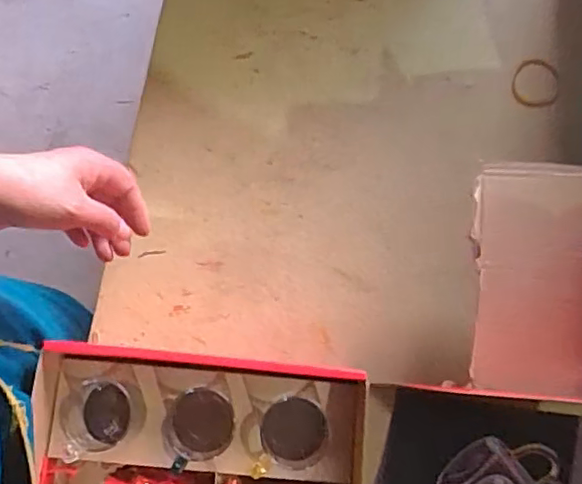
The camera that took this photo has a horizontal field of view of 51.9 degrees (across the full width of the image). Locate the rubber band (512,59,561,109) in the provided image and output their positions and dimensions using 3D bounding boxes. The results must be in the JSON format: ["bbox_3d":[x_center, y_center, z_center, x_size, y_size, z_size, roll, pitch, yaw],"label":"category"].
[{"bbox_3d":[0.275,-0.176,0.669,0.054,0.004,0.064,22,75,-1],"label":"rubber band"}]

